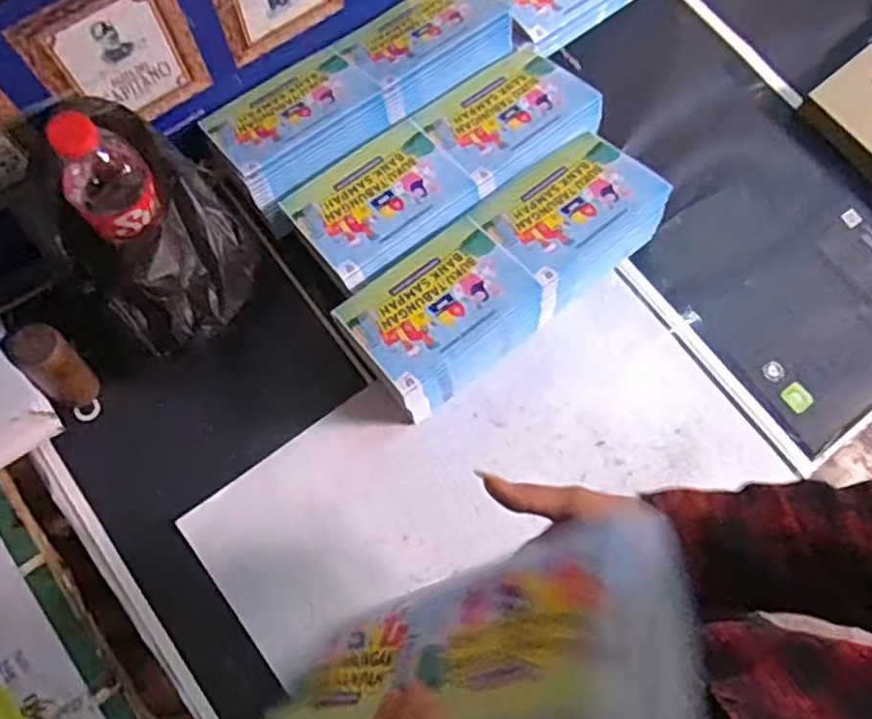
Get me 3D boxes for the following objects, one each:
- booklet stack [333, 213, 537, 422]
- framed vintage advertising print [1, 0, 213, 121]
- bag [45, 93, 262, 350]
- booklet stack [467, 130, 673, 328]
[{"bbox_3d":[0.004,-0.038,0.616,0.153,0.085,0.116,-38,78,-11],"label":"booklet stack"},{"bbox_3d":[-0.254,-0.244,0.549,0.120,0.133,0.011,-33,77,-10],"label":"framed vintage advertising print"},{"bbox_3d":[-0.236,-0.108,0.563,0.137,0.190,0.174,-25,76,-8],"label":"bag"},{"bbox_3d":[0.124,-0.131,0.642,0.151,0.096,0.115,-38,78,-11],"label":"booklet stack"}]

